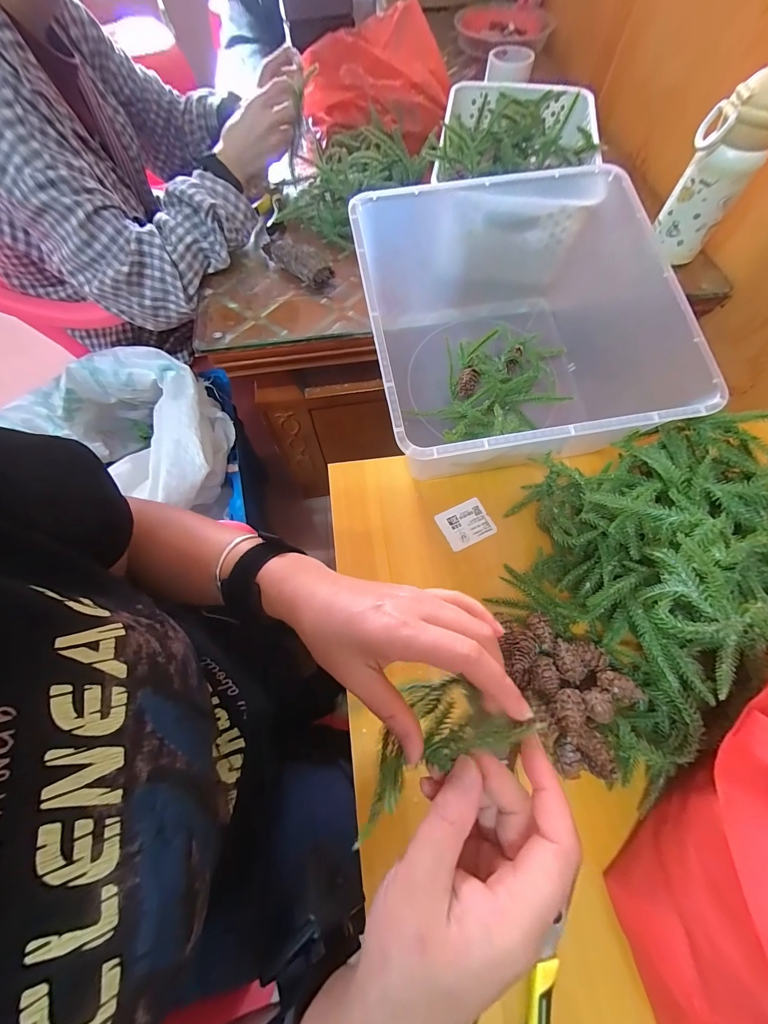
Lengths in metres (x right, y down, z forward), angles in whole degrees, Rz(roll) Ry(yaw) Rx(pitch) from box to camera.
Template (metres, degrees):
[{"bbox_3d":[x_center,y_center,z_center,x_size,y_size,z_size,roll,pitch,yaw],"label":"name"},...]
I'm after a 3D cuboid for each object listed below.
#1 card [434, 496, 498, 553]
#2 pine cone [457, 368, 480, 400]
[{"bbox_3d":[0.094,0.014,0.415,0.057,0.004,0.048,-25,68,-9],"label":"card"},{"bbox_3d":[0.104,-0.159,0.448,0.024,0.023,0.037,13,103,2],"label":"pine cone"}]

